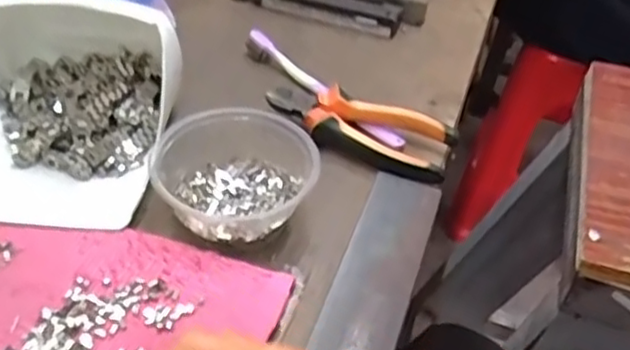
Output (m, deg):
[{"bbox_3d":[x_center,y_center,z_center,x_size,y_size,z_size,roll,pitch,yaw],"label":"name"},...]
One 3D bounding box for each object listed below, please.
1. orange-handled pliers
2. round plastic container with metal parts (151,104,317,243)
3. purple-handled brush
[{"bbox_3d":[0.034,-0.039,0.531,0.149,0.029,0.054,21,45,14],"label":"orange-handled pliers"},{"bbox_3d":[-0.056,-0.004,0.463,0.112,0.047,0.089,36,50,27],"label":"round plastic container with metal parts"},{"bbox_3d":[0.003,-0.075,0.577,0.016,0.019,0.184,-32,55,-34],"label":"purple-handled brush"}]

